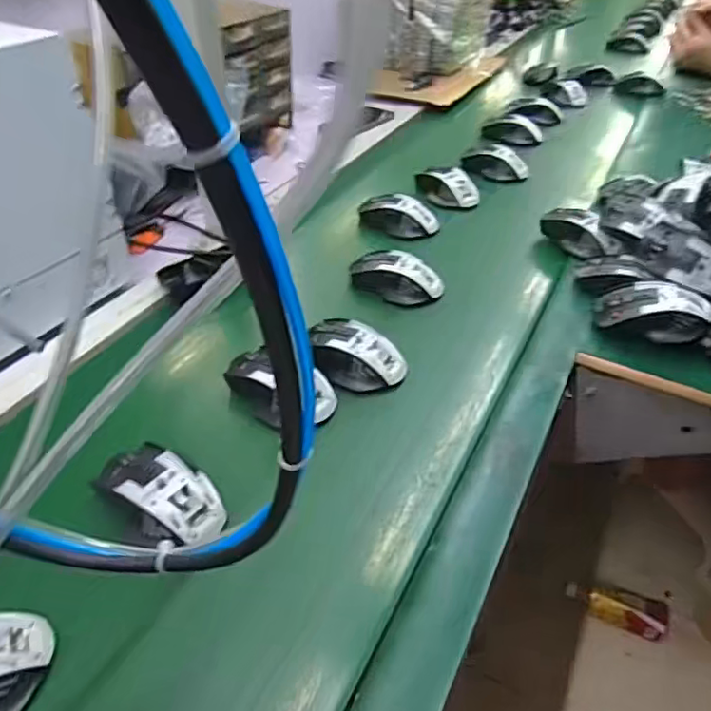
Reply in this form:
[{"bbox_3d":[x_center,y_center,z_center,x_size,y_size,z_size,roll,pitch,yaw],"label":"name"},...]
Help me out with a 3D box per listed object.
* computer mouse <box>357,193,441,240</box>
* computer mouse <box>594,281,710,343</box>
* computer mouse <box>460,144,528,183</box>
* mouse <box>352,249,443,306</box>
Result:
[{"bbox_3d":[0.062,-0.198,0.849,0.115,0.042,0.052,5,42,4],"label":"computer mouse"},{"bbox_3d":[0.323,-0.049,0.639,0.114,0.042,0.062,8,42,7],"label":"computer mouse"},{"bbox_3d":[0.234,-0.322,0.999,0.058,0.046,0.106,-33,52,-32],"label":"computer mouse"},{"bbox_3d":[0.049,-0.095,0.726,0.113,0.038,0.062,21,45,20],"label":"mouse"}]

